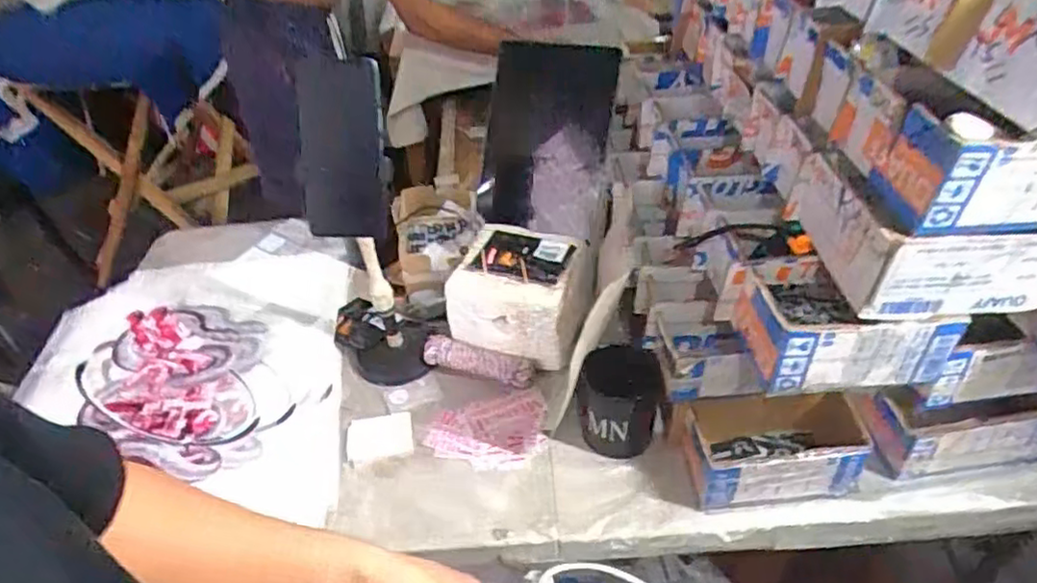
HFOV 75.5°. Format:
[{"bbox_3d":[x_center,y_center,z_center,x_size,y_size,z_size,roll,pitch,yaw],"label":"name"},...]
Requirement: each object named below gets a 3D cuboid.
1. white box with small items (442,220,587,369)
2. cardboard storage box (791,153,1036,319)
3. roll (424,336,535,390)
[{"bbox_3d":[0.005,0.005,0.832,0.163,0.122,0.140,14,45,22],"label":"white box with small items"},{"bbox_3d":[0.326,-0.053,0.544,0.160,0.079,0.132,-6,41,0],"label":"cardboard storage box"},{"bbox_3d":[-0.047,0.085,0.807,0.138,0.029,0.037,12,44,20],"label":"roll"}]

